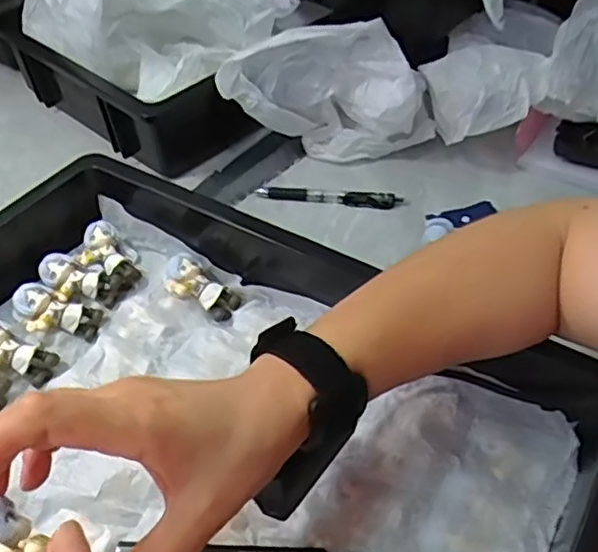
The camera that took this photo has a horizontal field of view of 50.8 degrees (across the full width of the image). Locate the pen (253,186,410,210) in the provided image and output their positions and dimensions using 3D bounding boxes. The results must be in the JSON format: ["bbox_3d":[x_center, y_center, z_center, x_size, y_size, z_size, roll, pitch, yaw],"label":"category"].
[{"bbox_3d":[0.030,-0.076,0.604,0.144,0.013,0.012,5,6,11],"label":"pen"}]

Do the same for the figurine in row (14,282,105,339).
[{"bbox_3d":[-0.181,0.029,0.471,0.062,0.020,0.037,23,39,-17],"label":"figurine in row"}]

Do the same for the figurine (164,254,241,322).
[{"bbox_3d":[-0.076,0.009,0.484,0.064,0.020,0.034,37,48,4],"label":"figurine"}]

